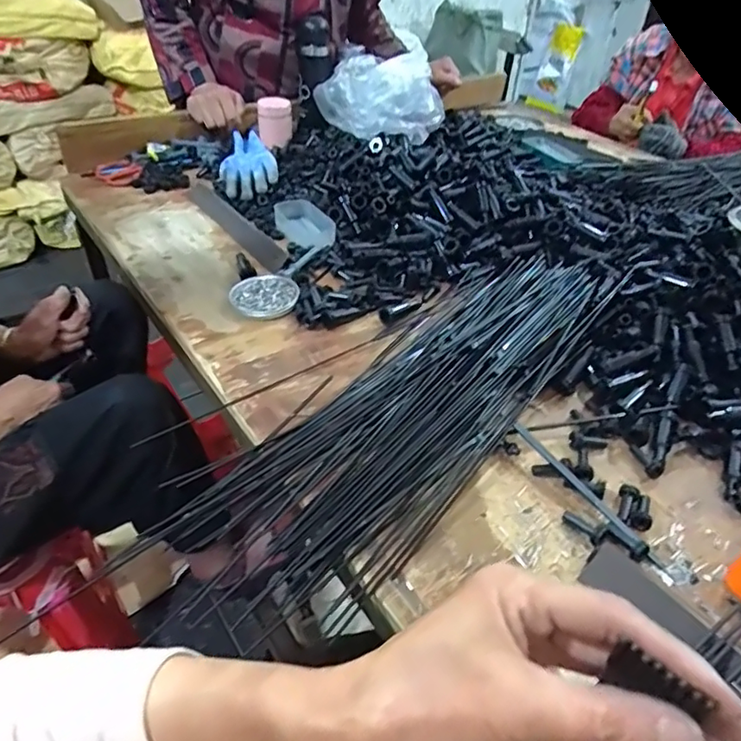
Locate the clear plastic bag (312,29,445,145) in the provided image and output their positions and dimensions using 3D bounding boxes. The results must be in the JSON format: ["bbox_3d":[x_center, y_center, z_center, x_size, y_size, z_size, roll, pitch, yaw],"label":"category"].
[{"bbox_3d":[0.016,-0.557,1.111,0.209,0.168,0.204,-25,48,-31],"label":"clear plastic bag"}]

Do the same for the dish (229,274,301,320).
[{"bbox_3d":[-0.142,-0.101,0.755,0.089,0.016,0.088,2,40,-2],"label":"dish"}]

